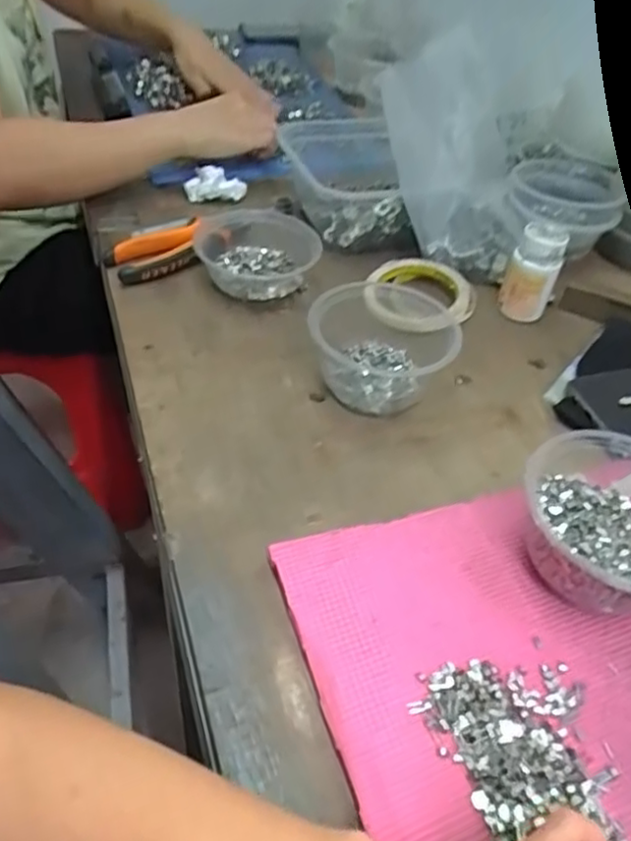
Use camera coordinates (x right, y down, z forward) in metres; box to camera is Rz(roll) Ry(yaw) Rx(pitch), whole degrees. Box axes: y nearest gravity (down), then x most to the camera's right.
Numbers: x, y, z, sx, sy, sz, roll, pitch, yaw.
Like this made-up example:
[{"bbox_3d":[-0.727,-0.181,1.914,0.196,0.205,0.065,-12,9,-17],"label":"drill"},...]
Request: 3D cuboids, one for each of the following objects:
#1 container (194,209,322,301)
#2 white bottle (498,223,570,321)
[{"bbox_3d":[-0.055,-0.157,0.629,0.109,0.043,0.105,-6,46,-14],"label":"container"},{"bbox_3d":[0.200,-0.138,0.611,0.044,0.071,0.039,20,46,12],"label":"white bottle"}]

